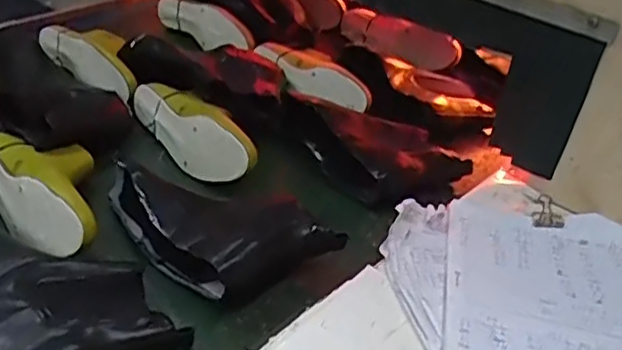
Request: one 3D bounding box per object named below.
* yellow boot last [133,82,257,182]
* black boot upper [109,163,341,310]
[{"bbox_3d":[-0.146,-0.064,0.850,0.076,0.070,0.235,-20,43,-33],"label":"yellow boot last"},{"bbox_3d":[-0.119,0.039,0.703,0.266,0.062,0.132,28,41,28],"label":"black boot upper"}]

